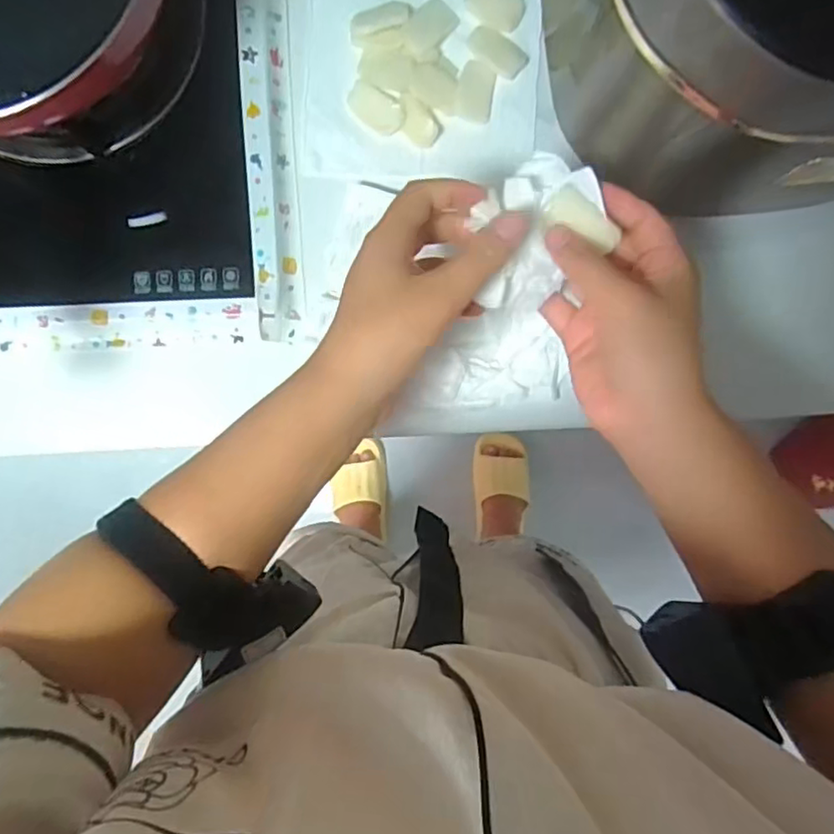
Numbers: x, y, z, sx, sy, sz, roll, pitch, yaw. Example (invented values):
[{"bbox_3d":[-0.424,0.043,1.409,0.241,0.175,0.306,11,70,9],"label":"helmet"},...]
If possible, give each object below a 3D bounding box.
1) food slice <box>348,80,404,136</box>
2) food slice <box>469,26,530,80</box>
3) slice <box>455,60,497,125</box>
[{"bbox_3d":[-0.030,-0.228,0.469,0.044,0.004,0.026,36,93,1],"label":"food slice"},{"bbox_3d":[0.060,-0.272,0.472,0.045,0.004,0.024,33,93,1],"label":"food slice"},{"bbox_3d":[0.044,-0.246,0.477,0.028,0.004,0.044,7,93,2],"label":"slice"}]

